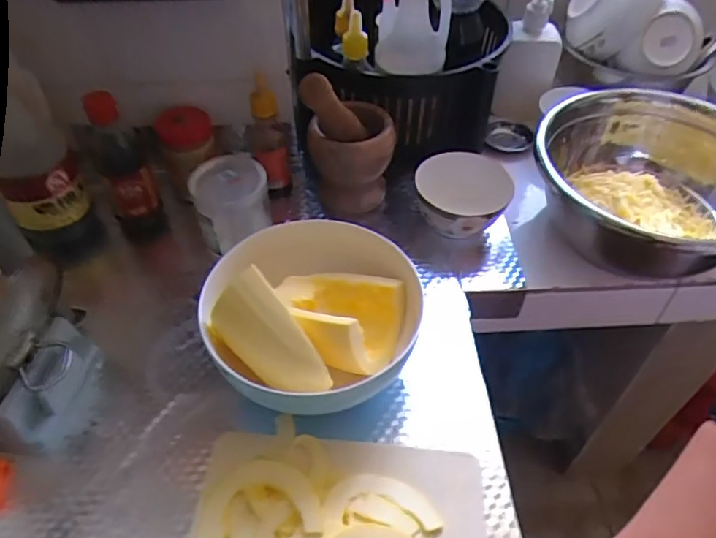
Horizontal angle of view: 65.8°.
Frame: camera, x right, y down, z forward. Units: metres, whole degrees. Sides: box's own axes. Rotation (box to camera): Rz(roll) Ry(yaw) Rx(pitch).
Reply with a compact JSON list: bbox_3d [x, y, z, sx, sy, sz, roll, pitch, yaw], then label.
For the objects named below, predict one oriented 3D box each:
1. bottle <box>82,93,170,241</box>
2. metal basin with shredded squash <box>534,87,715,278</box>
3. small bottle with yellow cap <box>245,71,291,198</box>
[{"bbox_3d":[-0.271,-0.109,0.652,0.058,0.191,0.056,-27,54,-21],"label":"bottle"},{"bbox_3d":[0.325,-0.099,0.635,0.228,0.123,0.258,-2,49,-2],"label":"metal basin with shredded squash"},{"bbox_3d":[-0.112,-0.162,0.694,0.051,0.143,0.062,-9,50,-8],"label":"small bottle with yellow cap"}]

